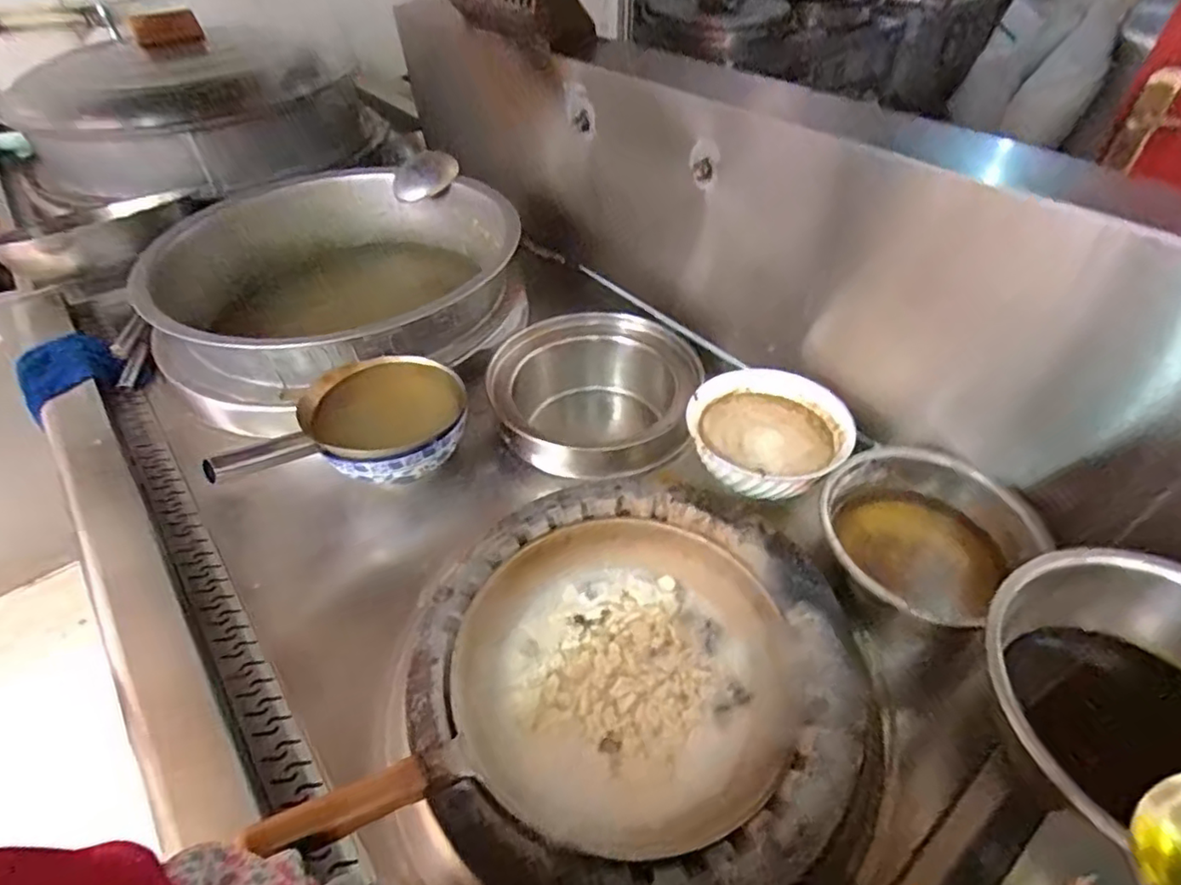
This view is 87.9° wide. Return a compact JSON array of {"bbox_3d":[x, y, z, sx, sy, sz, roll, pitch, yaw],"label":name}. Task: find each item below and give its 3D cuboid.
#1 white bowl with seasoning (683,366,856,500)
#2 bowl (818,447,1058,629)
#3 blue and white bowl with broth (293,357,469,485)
[{"bbox_3d":[0.223,-0.005,0.776,0.191,0.076,0.182,-1,44,1],"label":"white bowl with seasoning"},{"bbox_3d":[0.361,0.100,0.677,0.204,0.120,0.177,16,46,17],"label":"bowl"},{"bbox_3d":[-0.248,-0.023,0.800,0.181,0.095,0.188,-1,44,1],"label":"blue and white bowl with broth"}]

